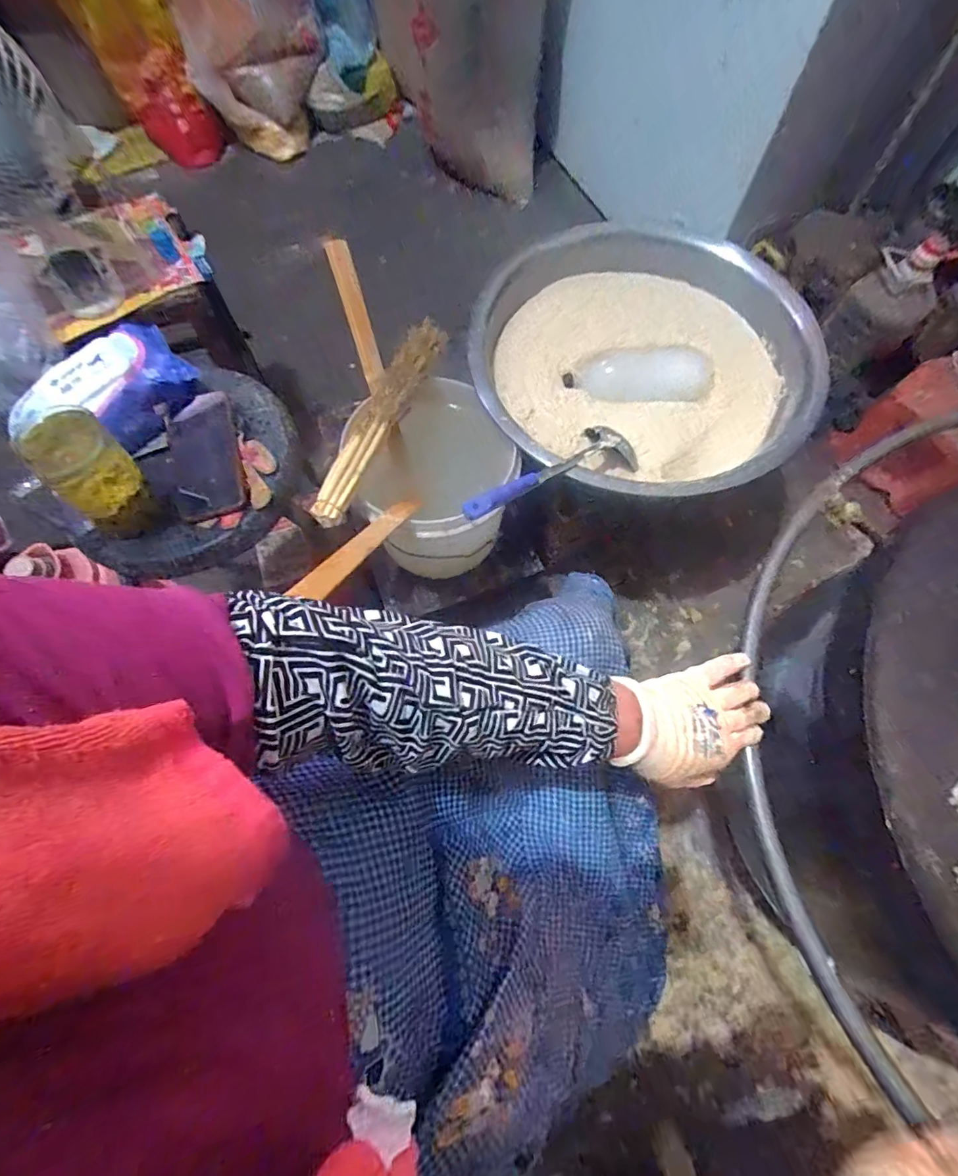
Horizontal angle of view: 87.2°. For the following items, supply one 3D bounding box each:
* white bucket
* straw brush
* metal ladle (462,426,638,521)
[{"bbox_3d":[-0.082,-0.159,0.799,0.194,0.232,0.225,-9,71,-4],"label":"white bucket"},{"bbox_3d":[-0.145,-0.239,0.708,0.059,0.042,0.341,23,72,7],"label":"straw brush"},{"bbox_3d":[0.102,-0.154,0.678,0.319,0.040,0.089,-30,72,-33],"label":"metal ladle"}]

